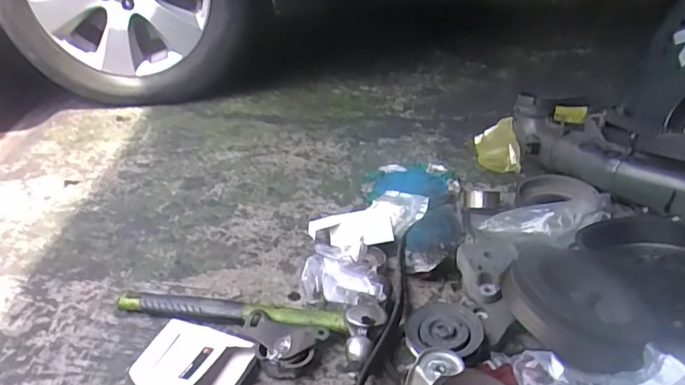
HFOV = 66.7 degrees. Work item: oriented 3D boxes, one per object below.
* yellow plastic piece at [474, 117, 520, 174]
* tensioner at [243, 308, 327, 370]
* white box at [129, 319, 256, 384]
[{"bbox_3d":[0.348,-0.109,1.171,0.109,0.118,0.038,11,33,24],"label":"yellow plastic piece"},{"bbox_3d":[-0.076,0.182,0.633,0.099,0.029,0.061,7,32,18],"label":"tensioner"},{"bbox_3d":[-0.172,0.201,0.612,0.116,0.038,0.101,8,32,20],"label":"white box"}]

